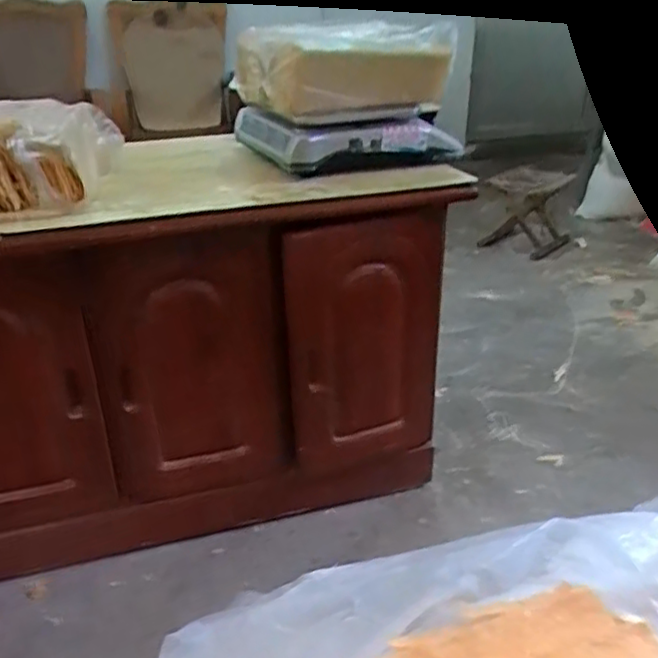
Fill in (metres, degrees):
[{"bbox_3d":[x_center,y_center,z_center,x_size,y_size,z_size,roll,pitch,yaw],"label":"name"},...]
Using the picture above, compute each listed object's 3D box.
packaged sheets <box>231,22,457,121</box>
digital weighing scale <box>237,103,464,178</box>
[{"bbox_3d":[0.025,-0.444,1.136,0.321,0.126,0.184,-13,31,-23],"label":"packaged sheets"},{"bbox_3d":[0.029,-0.386,1.271,0.328,0.095,0.328,-11,30,-18],"label":"digital weighing scale"}]

